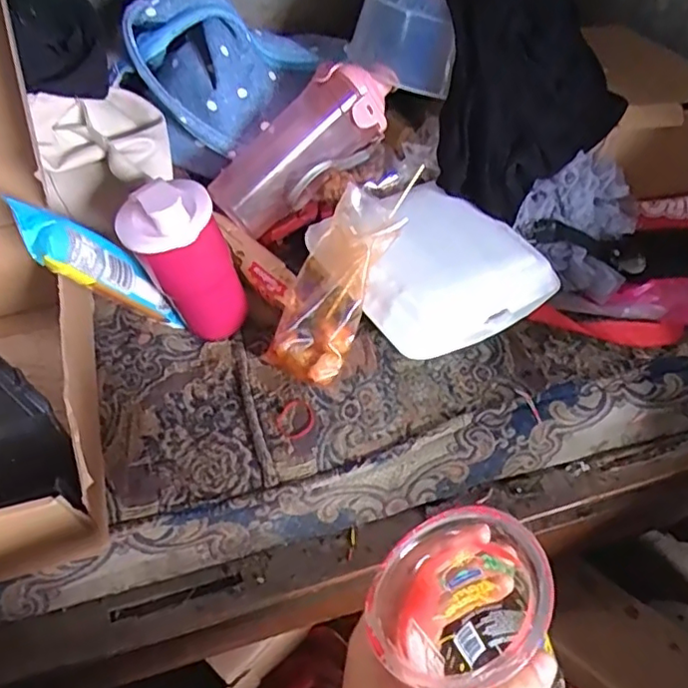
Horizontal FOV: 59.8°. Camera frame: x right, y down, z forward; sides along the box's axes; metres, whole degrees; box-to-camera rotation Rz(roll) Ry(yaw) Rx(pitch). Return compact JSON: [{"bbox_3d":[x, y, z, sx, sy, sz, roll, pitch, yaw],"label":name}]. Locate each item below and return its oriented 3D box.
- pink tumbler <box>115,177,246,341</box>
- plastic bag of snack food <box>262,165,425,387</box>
[{"bbox_3d":[-0.136,-0.069,0.507,0.080,0.150,0.065,-20,54,-16],"label":"pink tumbler"},{"bbox_3d":[-0.004,-0.065,0.510,0.077,0.040,0.199,24,86,19],"label":"plastic bag of snack food"}]

